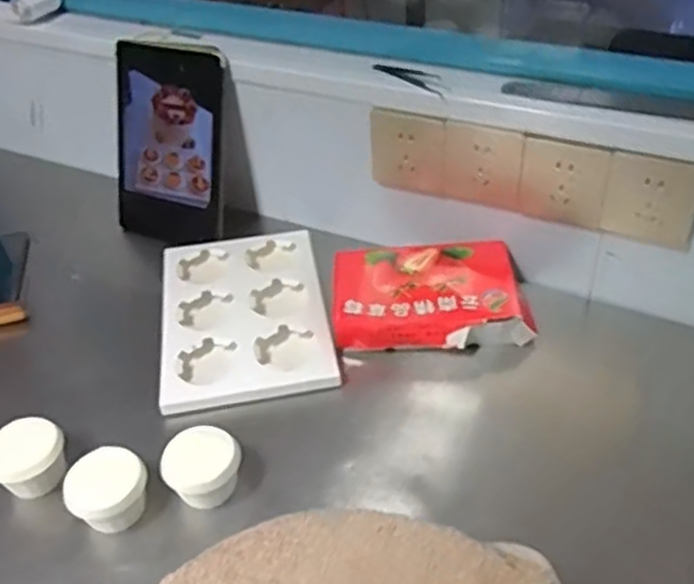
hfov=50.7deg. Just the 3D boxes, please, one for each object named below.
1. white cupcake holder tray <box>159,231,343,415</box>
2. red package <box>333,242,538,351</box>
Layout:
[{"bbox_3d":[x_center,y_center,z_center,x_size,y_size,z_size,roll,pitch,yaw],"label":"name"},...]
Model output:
[{"bbox_3d":[-0.114,0.023,0.828,0.181,0.031,0.253,-9,40,-5],"label":"white cupcake holder tray"},{"bbox_3d":[0.094,0.007,0.800,0.211,0.044,0.141,-2,40,4],"label":"red package"}]

